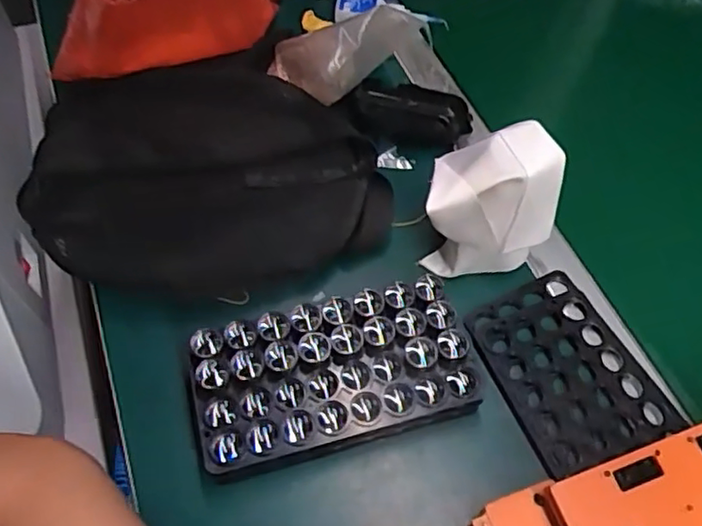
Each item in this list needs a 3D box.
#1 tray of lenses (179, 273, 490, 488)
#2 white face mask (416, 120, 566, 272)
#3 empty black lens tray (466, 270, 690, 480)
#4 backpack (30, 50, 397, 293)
[{"bbox_3d":[-0.014,0.080,0.434,0.199,0.047,0.101,-13,60,-9],"label":"tray of lenses"},{"bbox_3d":[0.108,-0.045,0.473,0.098,0.117,0.065,9,59,4],"label":"white face mask"},{"bbox_3d":[0.164,0.080,0.468,0.107,0.007,0.144,-20,61,-14],"label":"empty black lens tray"},{"bbox_3d":[-0.127,-0.080,0.522,0.315,0.056,0.224,-3,59,-3],"label":"backpack"}]

